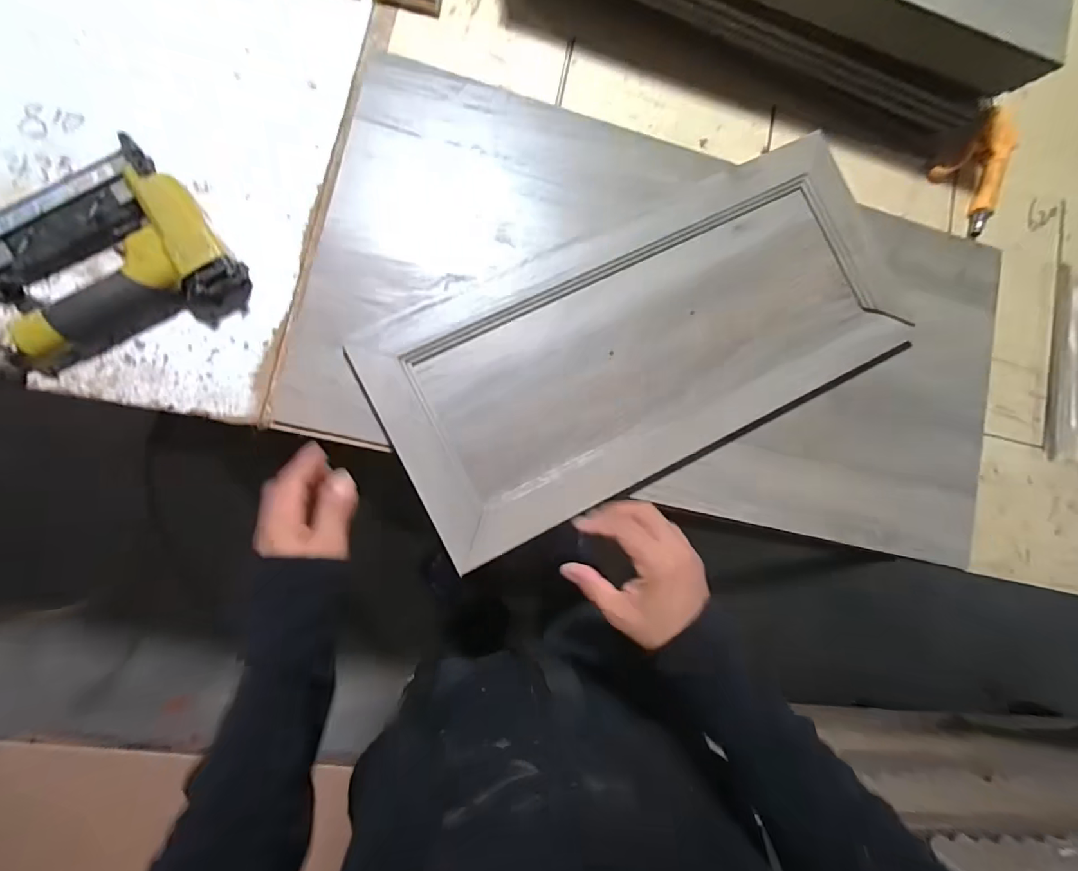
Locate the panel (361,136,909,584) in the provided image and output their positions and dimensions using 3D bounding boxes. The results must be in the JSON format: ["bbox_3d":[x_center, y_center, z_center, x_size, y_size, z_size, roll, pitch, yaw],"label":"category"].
[{"bbox_3d":[0.117,-0.088,0.481,0.531,0.023,0.240,-28,91,-9],"label":"panel"}]

